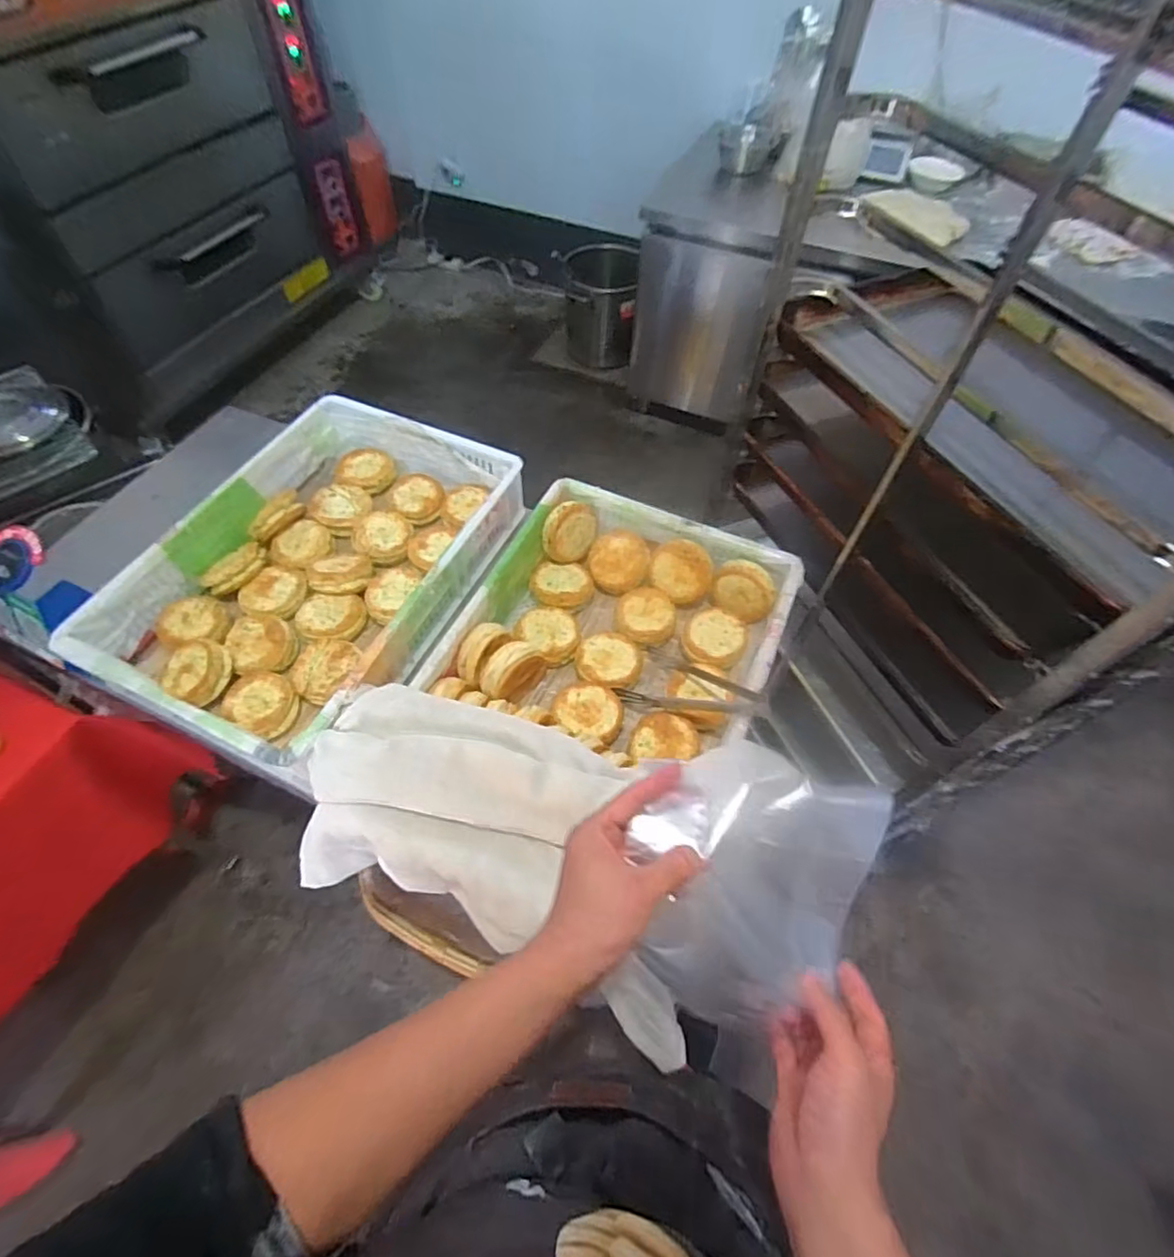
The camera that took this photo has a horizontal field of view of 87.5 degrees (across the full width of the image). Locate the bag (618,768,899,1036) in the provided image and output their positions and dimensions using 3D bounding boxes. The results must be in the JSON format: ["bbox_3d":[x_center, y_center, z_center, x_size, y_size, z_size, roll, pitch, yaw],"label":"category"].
[{"bbox_3d":[0.125,0.214,0.488,0.187,0.074,0.200,9,84,-1],"label":"bag"}]

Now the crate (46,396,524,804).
[{"bbox_3d":[-0.415,-0.099,0.964,0.412,0.114,0.592,22,58,12],"label":"crate"}]

